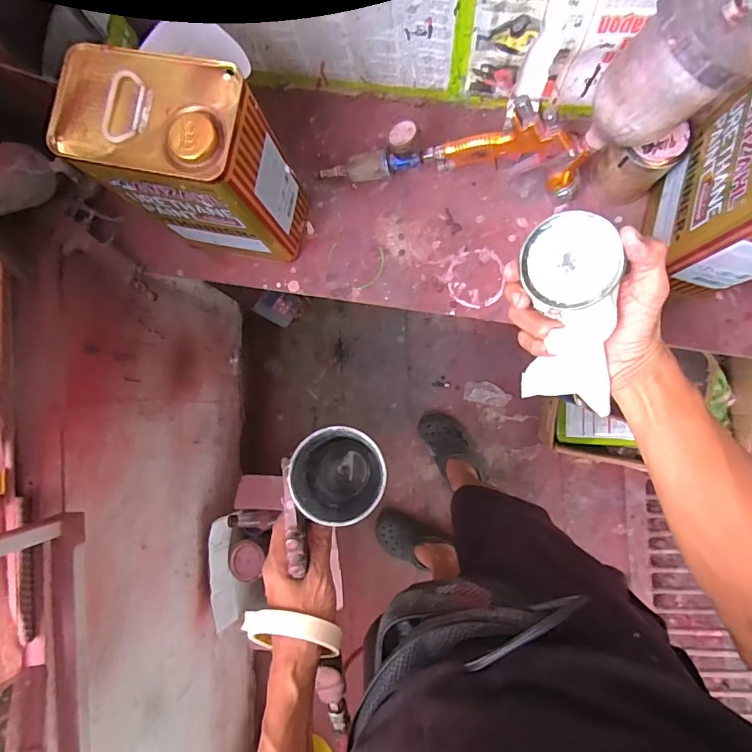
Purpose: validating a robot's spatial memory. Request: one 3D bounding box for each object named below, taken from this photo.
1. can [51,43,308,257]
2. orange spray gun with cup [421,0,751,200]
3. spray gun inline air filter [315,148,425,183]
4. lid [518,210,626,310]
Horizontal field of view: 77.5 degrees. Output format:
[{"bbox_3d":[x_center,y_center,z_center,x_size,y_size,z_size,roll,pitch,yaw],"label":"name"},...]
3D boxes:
[{"bbox_3d":[-0.190,-0.224,0.526,0.167,0.238,0.105,11,88,5],"label":"can"},{"bbox_3d":[0.214,-0.285,0.507,0.150,0.308,0.106,2,86,-38],"label":"orange spray gun with cup"},{"bbox_3d":[-0.015,-0.272,0.605,0.147,0.029,0.032,5,87,28],"label":"spray gun inline air filter"},{"bbox_3d":[0.156,-0.093,0.376,0.070,0.009,0.073,15,116,31],"label":"lid"}]

